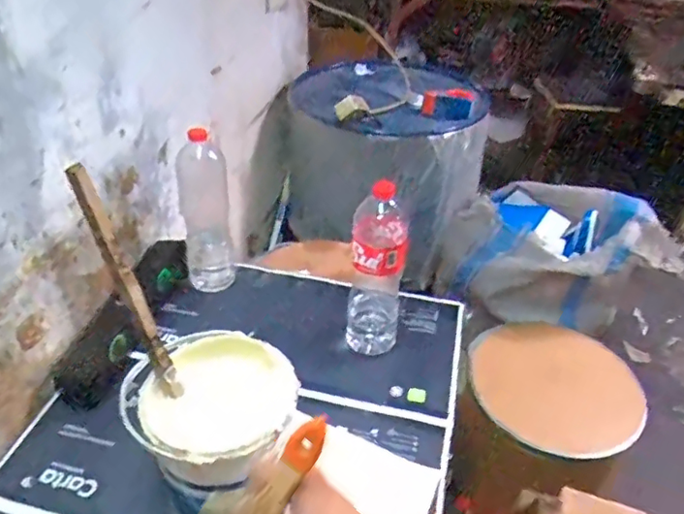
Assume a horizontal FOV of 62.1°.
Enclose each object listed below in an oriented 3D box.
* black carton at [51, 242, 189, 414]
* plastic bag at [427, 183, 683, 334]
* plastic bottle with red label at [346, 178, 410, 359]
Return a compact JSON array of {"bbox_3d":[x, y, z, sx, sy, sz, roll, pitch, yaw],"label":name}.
[{"bbox_3d":[-0.381,0.100,1.024,0.088,0.067,0.369,10,38,9],"label":"black carton"},{"bbox_3d":[0.575,-0.014,1.564,0.553,0.294,0.339,23,42,25],"label":"plastic bag"},{"bbox_3d":[0.060,0.014,0.951,0.090,0.313,0.109,7,37,5],"label":"plastic bottle with red label"}]

